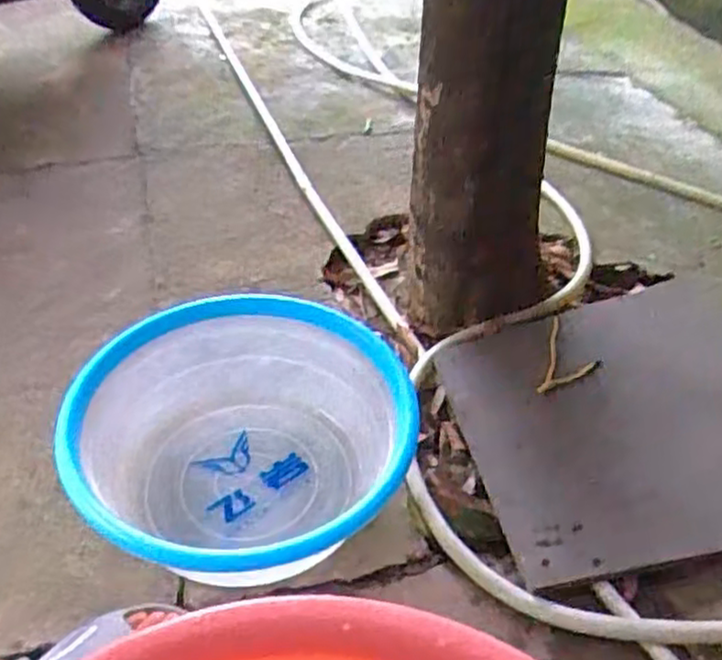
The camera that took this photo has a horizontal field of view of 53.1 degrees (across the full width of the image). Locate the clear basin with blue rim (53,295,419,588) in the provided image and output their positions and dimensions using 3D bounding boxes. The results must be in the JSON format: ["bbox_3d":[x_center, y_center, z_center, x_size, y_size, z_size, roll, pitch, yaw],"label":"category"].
[{"bbox_3d":[-0.139,0.136,0.856,0.373,0.147,0.372,1,40,0],"label":"clear basin with blue rim"}]

